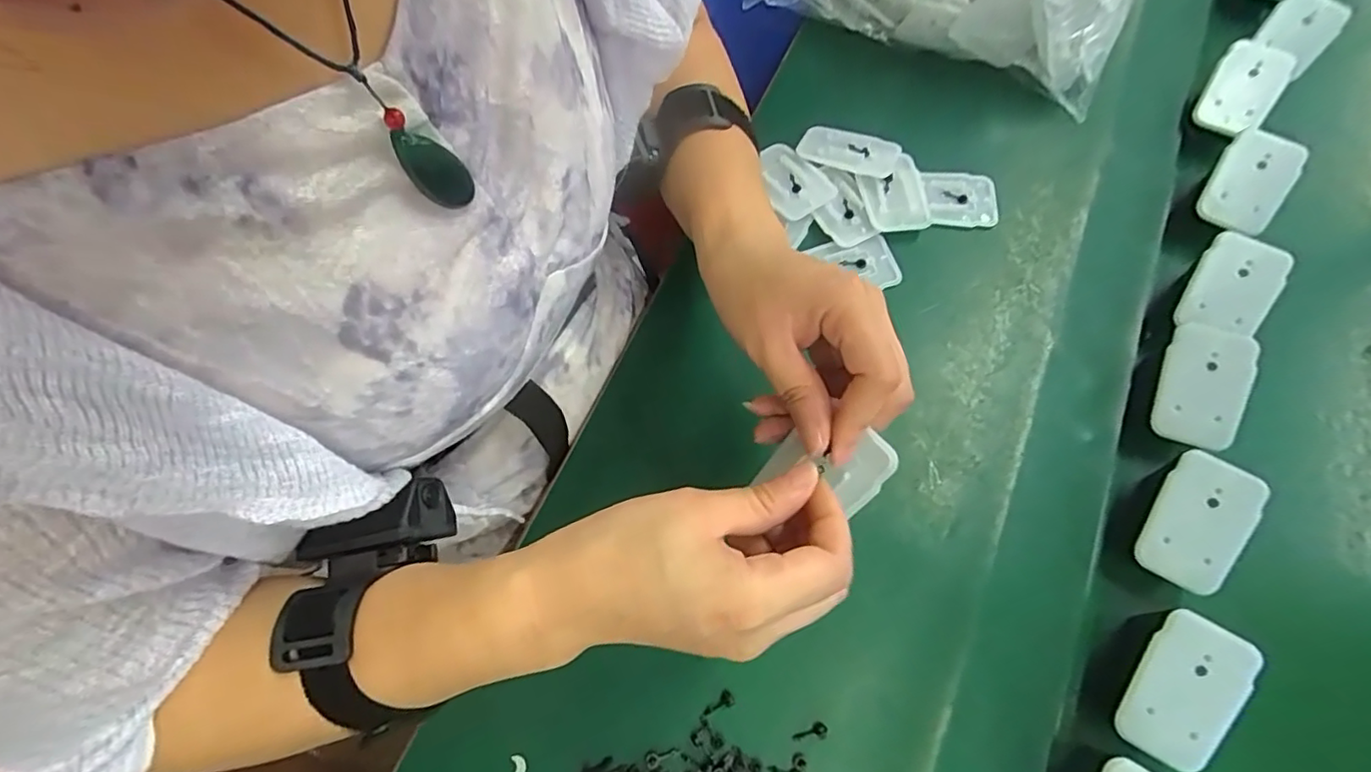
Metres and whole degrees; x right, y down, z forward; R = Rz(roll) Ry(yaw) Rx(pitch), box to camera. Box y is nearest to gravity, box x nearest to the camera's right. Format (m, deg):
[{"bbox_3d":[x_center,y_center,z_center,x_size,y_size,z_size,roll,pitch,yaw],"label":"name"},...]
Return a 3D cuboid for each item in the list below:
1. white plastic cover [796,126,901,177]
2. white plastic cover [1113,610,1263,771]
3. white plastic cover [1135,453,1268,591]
[{"bbox_3d":[0.116,-0.168,0.427,0.068,0.008,0.032,21,71,8],"label":"white plastic cover"},{"bbox_3d":[0.235,0.144,0.280,0.040,0.005,0.069,28,95,18],"label":"white plastic cover"},{"bbox_3d":[0.269,0.072,0.313,0.038,0.009,0.068,25,93,32],"label":"white plastic cover"}]

